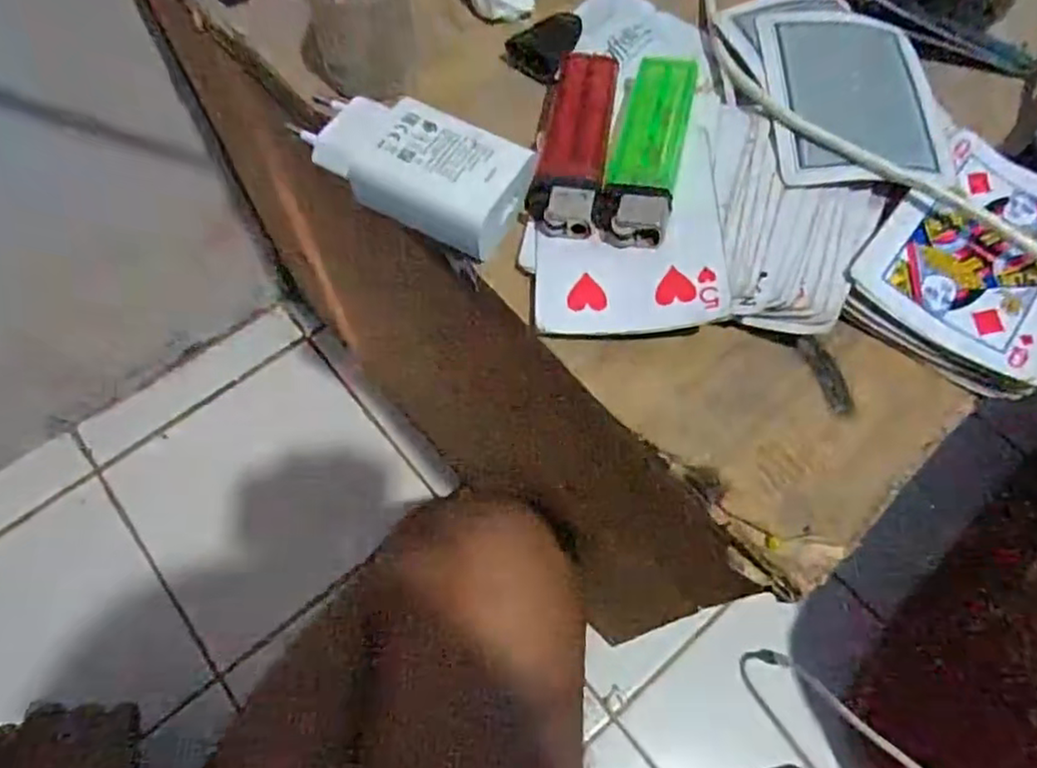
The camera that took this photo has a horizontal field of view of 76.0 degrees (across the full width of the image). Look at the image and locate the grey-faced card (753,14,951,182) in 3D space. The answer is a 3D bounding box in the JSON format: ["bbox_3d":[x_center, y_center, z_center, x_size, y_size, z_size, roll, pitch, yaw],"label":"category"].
[{"bbox_3d":[0.124,-0.110,0.249,0.060,0.005,0.087,1,65,0],"label":"grey-faced card"}]

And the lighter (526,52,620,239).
[{"bbox_3d":[0.021,-0.088,0.240,0.023,0.010,0.079,12,66,3],"label":"lighter"}]

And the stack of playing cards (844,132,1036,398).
[{"bbox_3d":[0.157,-0.044,0.224,0.063,0.008,0.098,35,69,13],"label":"stack of playing cards"}]

